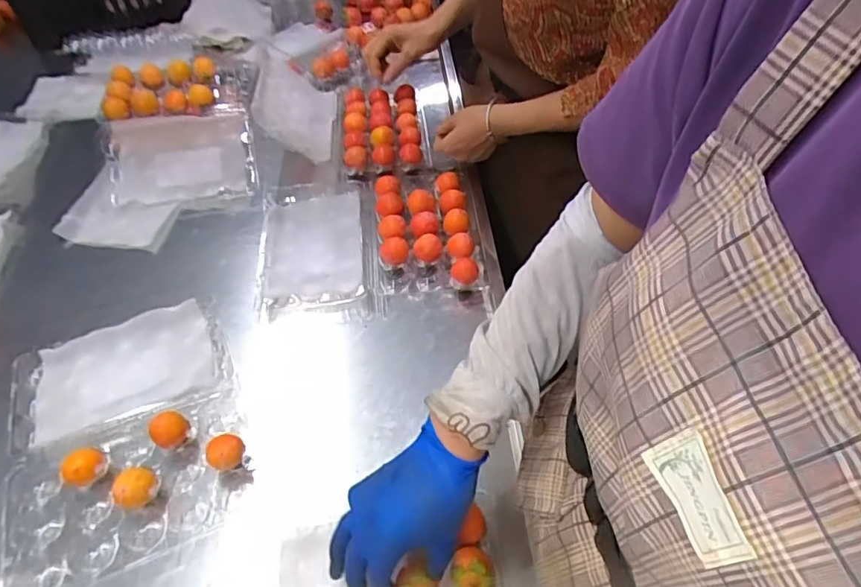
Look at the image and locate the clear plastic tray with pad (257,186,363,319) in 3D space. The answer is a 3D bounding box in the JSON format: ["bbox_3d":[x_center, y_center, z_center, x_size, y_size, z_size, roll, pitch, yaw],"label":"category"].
[{"bbox_3d":[-0.165,-0.067,0.761,0.145,0.037,0.222,-4,50,-4],"label":"clear plastic tray with pad"}]

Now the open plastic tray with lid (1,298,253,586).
[{"bbox_3d":[-0.332,0.138,0.582,0.224,0.039,0.284,-20,53,-16],"label":"open plastic tray with lid"}]

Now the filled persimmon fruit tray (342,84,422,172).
[{"bbox_3d":[-0.081,-0.290,0.888,0.126,0.054,0.200,-1,59,-9],"label":"filled persimmon fruit tray"}]

